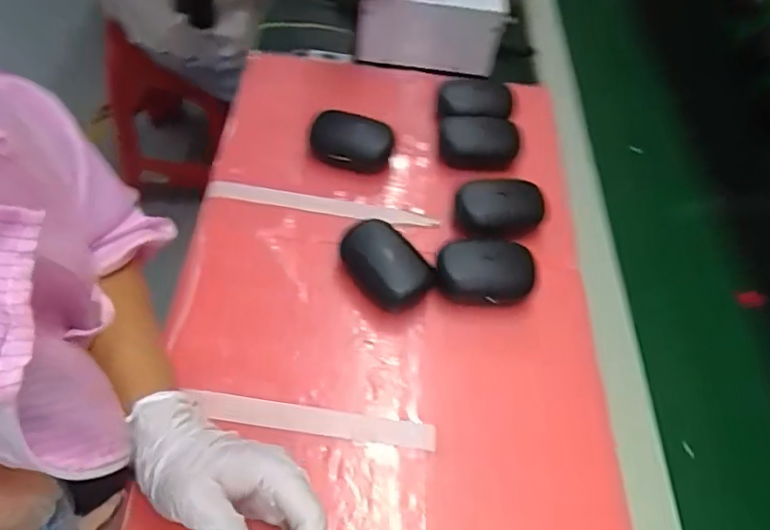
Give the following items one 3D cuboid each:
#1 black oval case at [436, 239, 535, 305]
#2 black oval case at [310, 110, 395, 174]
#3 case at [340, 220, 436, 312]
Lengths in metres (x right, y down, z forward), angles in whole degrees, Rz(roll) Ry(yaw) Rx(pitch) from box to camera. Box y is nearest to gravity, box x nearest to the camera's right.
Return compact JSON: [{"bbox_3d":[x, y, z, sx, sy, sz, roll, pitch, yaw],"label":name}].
[{"bbox_3d":[0.086,0.006,0.488,0.087,0.040,0.059,-2,54,-10],"label":"black oval case"},{"bbox_3d":[-0.032,-0.122,0.575,0.081,0.034,0.056,1,54,-7],"label":"black oval case"},{"bbox_3d":[0.002,0.000,0.481,0.053,0.041,0.085,-33,64,-27],"label":"case"}]

